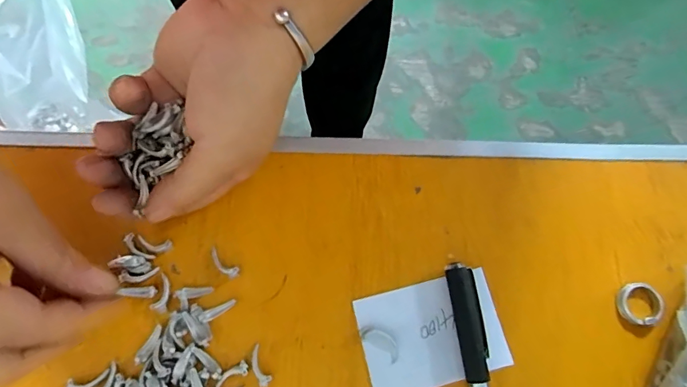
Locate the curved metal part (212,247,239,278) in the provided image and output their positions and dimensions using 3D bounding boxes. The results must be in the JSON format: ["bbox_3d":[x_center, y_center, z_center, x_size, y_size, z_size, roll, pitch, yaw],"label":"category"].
[{"bbox_3d":[-0.066,0.038,0.237,0.021,0.004,0.007,36,77,9],"label":"curved metal part"}]

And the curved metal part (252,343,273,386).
[{"bbox_3d":[-0.043,0.088,0.222,0.007,0.004,0.020,-23,76,-7],"label":"curved metal part"}]

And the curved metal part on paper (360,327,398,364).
[{"bbox_3d":[0.020,0.077,0.225,0.022,0.004,0.010,32,76,8],"label":"curved metal part on paper"}]

